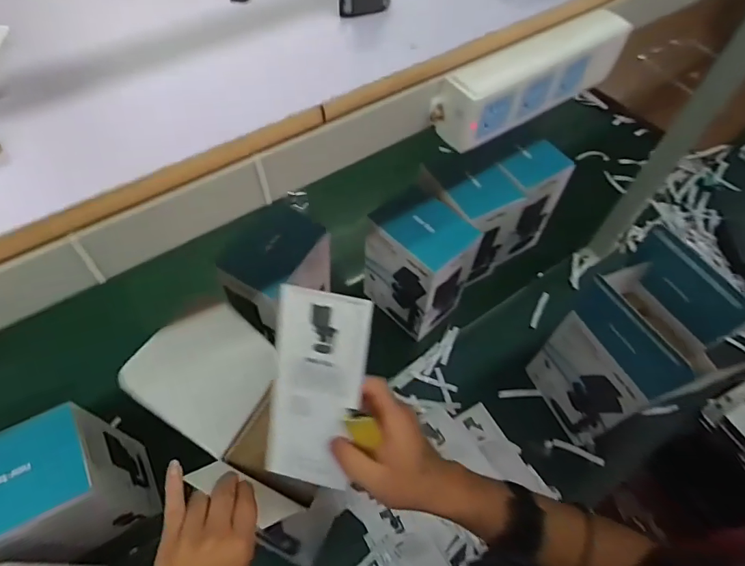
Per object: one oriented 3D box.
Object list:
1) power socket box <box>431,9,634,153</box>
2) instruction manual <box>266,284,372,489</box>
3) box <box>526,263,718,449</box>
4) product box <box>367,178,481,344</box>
[{"bbox_3d":[0.126,-0.157,0.355,0.168,0.052,0.032,-29,64,-18],"label":"power socket box"},{"bbox_3d":[-0.050,0.091,0.400,0.078,0.172,0.009,11,14,5],"label":"instruction manual"},{"bbox_3d":[0.346,0.096,0.661,0.150,0.338,0.162,-26,63,-17],"label":"box"},{"bbox_3d":[0.082,-0.036,0.810,0.122,0.221,0.150,-38,67,-22],"label":"product box"}]

